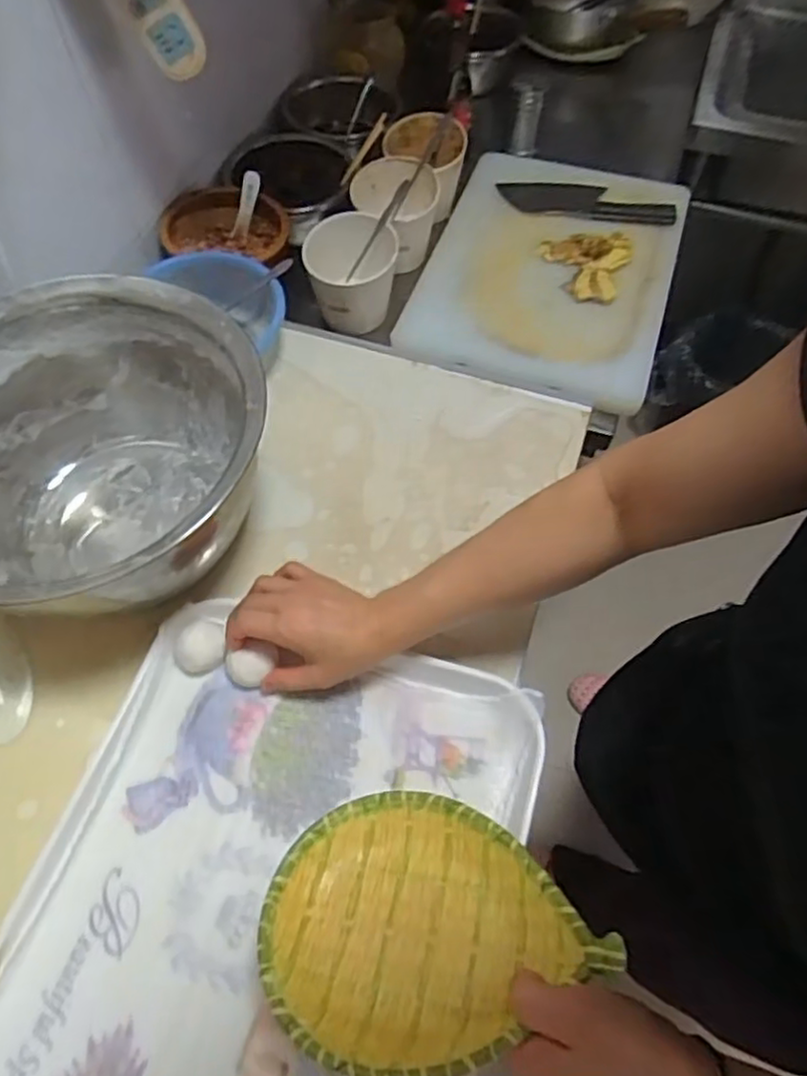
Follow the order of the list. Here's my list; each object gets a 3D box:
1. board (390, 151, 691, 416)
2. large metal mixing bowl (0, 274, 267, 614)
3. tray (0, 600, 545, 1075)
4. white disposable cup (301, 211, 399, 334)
[{"bbox_3d":[0.200,-0.369,0.919,0.316,0.035,0.442,17,61,9],"label":"board"},{"bbox_3d":[-0.275,-0.061,0.601,0.294,0.160,0.301,0,60,0],"label":"large metal mixing bowl"},{"bbox_3d":[-0.101,0.266,0.481,0.331,0.043,0.427,16,61,8],"label":"tray"},{"bbox_3d":[-0.061,-0.325,0.858,0.107,0.100,0.117,0,60,0],"label":"white disposable cup"}]

